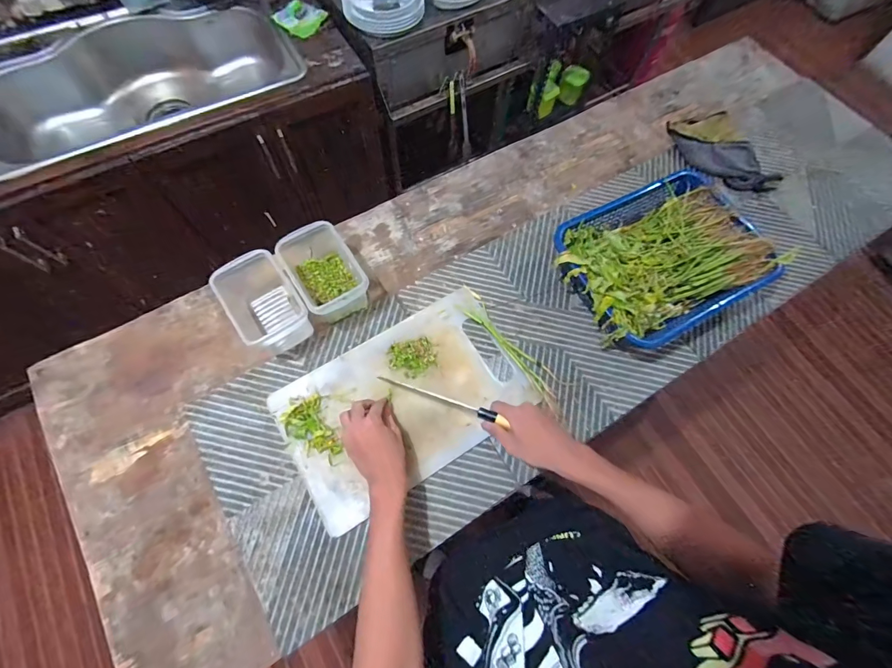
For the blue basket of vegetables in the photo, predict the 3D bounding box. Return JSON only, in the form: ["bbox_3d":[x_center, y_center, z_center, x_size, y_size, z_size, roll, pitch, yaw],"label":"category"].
[{"bbox_3d":[0.377,-0.129,0.688,0.329,0.099,0.256,-26,72,-10],"label":"blue basket of vegetables"}]

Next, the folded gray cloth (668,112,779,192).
[{"bbox_3d":[0.608,-0.406,0.828,0.130,0.047,0.227,-21,71,-9],"label":"folded gray cloth"}]

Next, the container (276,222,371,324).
[{"bbox_3d":[-0.214,-0.106,0.673,0.103,0.098,0.182,-33,73,-13],"label":"container"}]

